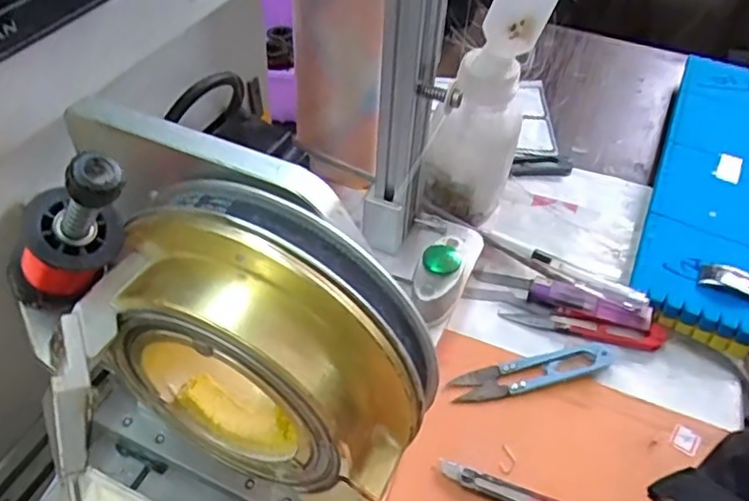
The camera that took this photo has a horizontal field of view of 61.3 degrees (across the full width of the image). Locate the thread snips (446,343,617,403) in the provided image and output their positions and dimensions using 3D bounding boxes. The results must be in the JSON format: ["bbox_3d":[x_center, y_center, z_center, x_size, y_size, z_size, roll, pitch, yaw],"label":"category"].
[{"bbox_3d":[0.100,0.073,0.386,0.109,0.010,0.021,-9,47,-13],"label":"thread snips"}]

